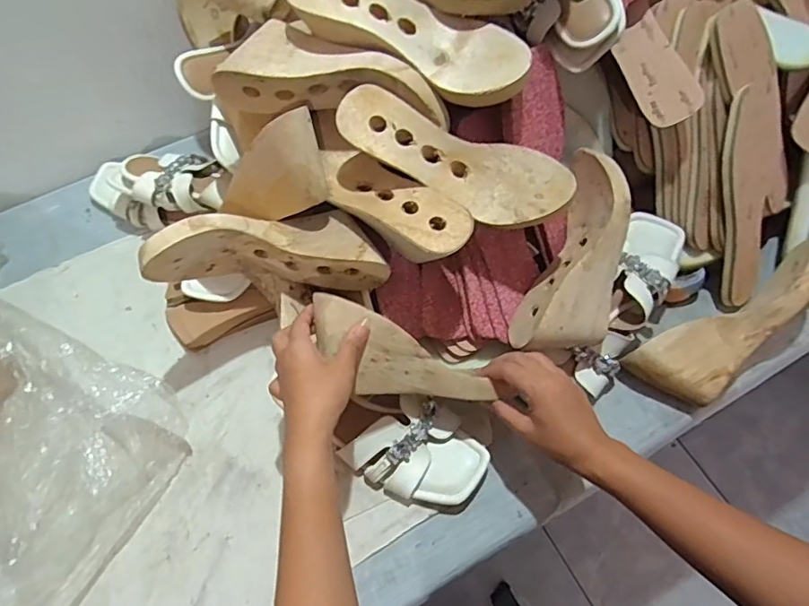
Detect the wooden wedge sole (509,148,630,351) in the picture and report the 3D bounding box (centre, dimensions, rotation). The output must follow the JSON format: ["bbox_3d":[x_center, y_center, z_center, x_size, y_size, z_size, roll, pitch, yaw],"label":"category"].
[{"bbox_3d":[0.182,-0.048,0.541,0.085,0.068,0.215,18,79,11],"label":"wooden wedge sole"}]

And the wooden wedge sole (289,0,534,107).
[{"bbox_3d":[0.004,-0.257,0.491,0.233,0.058,0.071,23,64,-4],"label":"wooden wedge sole"}]

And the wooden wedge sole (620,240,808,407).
[{"bbox_3d":[0.360,0.032,0.564,0.231,0.089,0.081,-27,64,-12],"label":"wooden wedge sole"}]

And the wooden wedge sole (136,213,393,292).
[{"bbox_3d":[-0.133,-0.051,0.525,0.228,0.083,0.069,3,60,-20],"label":"wooden wedge sole"}]

